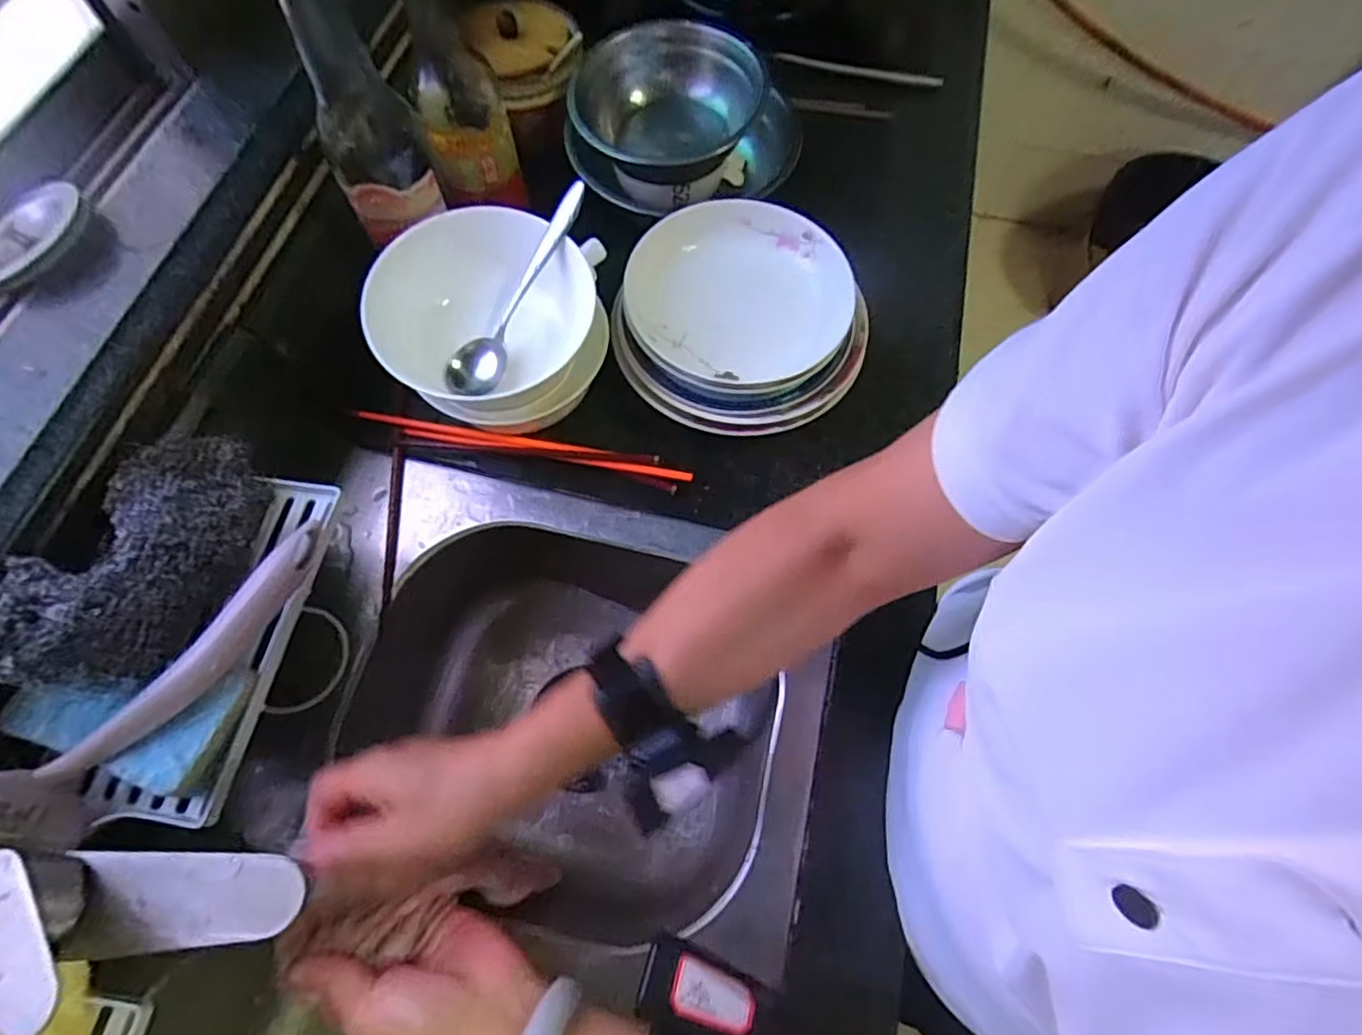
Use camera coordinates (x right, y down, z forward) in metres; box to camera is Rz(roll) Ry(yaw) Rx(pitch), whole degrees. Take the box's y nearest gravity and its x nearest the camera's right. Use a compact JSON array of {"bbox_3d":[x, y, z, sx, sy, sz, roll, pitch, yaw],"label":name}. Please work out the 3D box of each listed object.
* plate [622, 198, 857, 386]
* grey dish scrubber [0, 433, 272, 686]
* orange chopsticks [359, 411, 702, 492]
[{"bbox_3d":[0.045,-0.184,0.513,0.176,0.031,0.158,-7,68,-4],"label":"plate"},{"bbox_3d":[-0.301,0.020,0.361,0.074,0.050,0.161,10,52,4],"label":"grey dish scrubber"},{"bbox_3d":[-0.128,-0.055,0.515,0.269,0.017,0.020,10,68,3],"label":"orange chopsticks"}]

